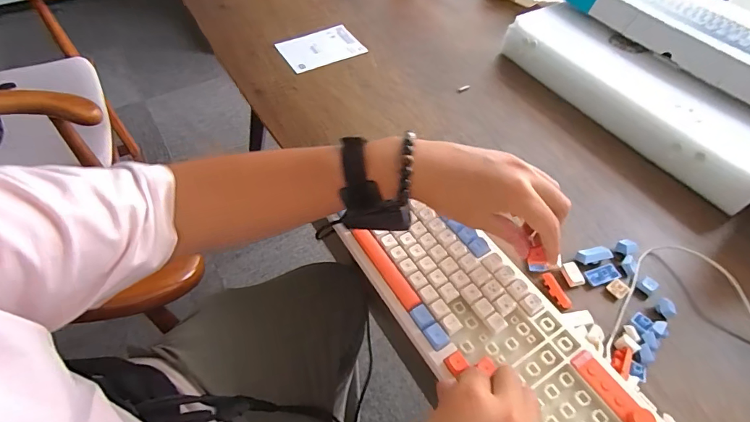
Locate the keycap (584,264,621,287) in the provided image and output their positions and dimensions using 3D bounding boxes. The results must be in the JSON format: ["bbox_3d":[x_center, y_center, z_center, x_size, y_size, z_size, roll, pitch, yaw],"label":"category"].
[{"bbox_3d":[0.262,0.073,0.466,0.035,0.009,0.019,-9,53,-8],"label":"keycap"}]

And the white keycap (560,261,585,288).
[{"bbox_3d":[0.226,0.072,0.465,0.018,0.009,0.028,-12,54,-10],"label":"white keycap"}]

